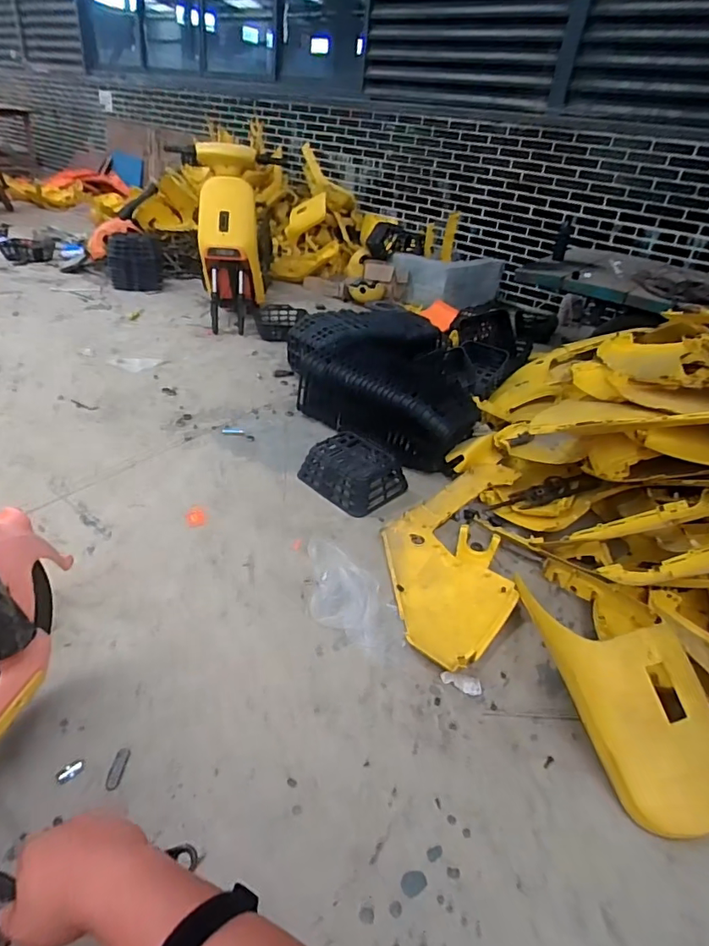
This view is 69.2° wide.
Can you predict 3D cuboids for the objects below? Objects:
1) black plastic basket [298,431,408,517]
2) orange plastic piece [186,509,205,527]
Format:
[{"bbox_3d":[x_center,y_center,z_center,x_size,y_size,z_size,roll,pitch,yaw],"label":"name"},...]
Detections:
[{"bbox_3d":[-0.006,-0.012,1.702,0.299,0.090,0.238,32,43,33],"label":"black plastic basket"},{"bbox_3d":[-0.466,0.130,1.507,0.049,0.004,0.075,-5,36,-14],"label":"orange plastic piece"}]

